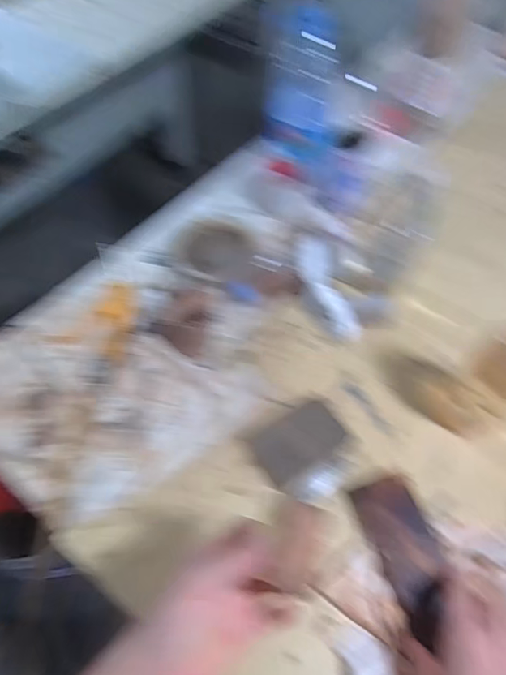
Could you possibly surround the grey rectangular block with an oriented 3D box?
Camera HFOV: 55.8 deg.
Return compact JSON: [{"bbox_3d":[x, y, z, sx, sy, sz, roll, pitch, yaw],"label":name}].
[{"bbox_3d":[0.053,0.118,0.547,0.100,0.007,0.070,-28,64,-17],"label":"grey rectangular block"}]

